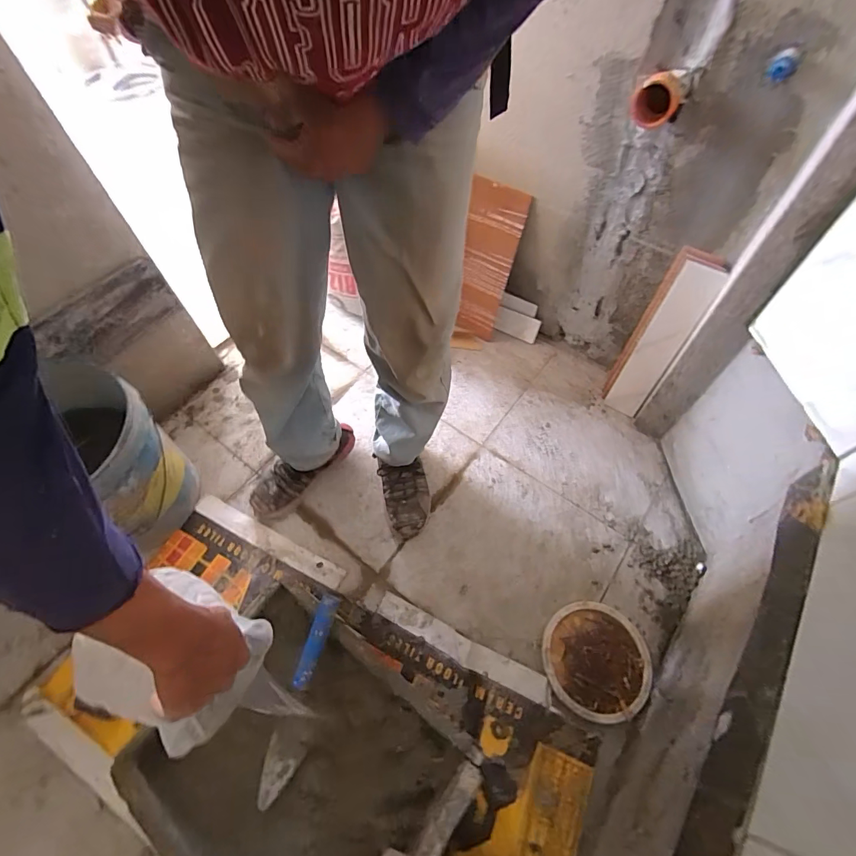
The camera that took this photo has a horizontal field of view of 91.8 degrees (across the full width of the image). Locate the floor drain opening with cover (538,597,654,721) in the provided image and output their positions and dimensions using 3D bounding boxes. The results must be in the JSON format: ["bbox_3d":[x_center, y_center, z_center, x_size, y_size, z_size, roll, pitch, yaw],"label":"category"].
[{"bbox_3d":[0.318,0.436,0.789,0.188,0.034,0.196,0,60,1],"label":"floor drain opening with cover"}]

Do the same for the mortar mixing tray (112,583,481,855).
[{"bbox_3d":[-0.207,0.537,0.670,0.447,0.135,0.383,34,66,19],"label":"mortar mixing tray"}]

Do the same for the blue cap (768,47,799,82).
[{"bbox_3d":[0.497,-0.506,0.580,0.031,0.031,0.031,28,62,18],"label":"blue cap"}]

